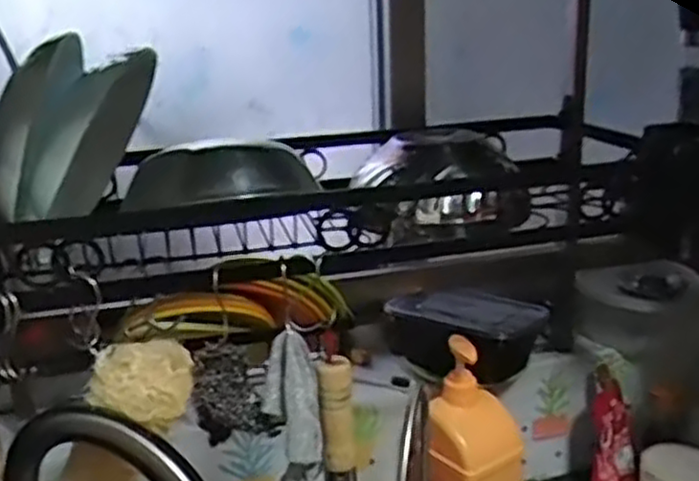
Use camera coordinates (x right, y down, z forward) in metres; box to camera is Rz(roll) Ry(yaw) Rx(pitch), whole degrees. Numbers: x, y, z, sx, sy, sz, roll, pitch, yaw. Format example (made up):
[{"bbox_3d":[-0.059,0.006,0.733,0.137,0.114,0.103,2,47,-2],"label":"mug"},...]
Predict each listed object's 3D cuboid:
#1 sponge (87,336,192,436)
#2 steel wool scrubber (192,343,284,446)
[{"bbox_3d":[-0.160,0.108,0.578,0.076,0.050,0.068,-8,18,-17],"label":"sponge"},{"bbox_3d":[-0.091,0.121,0.588,0.065,0.085,0.030,0,17,7],"label":"steel wool scrubber"}]

